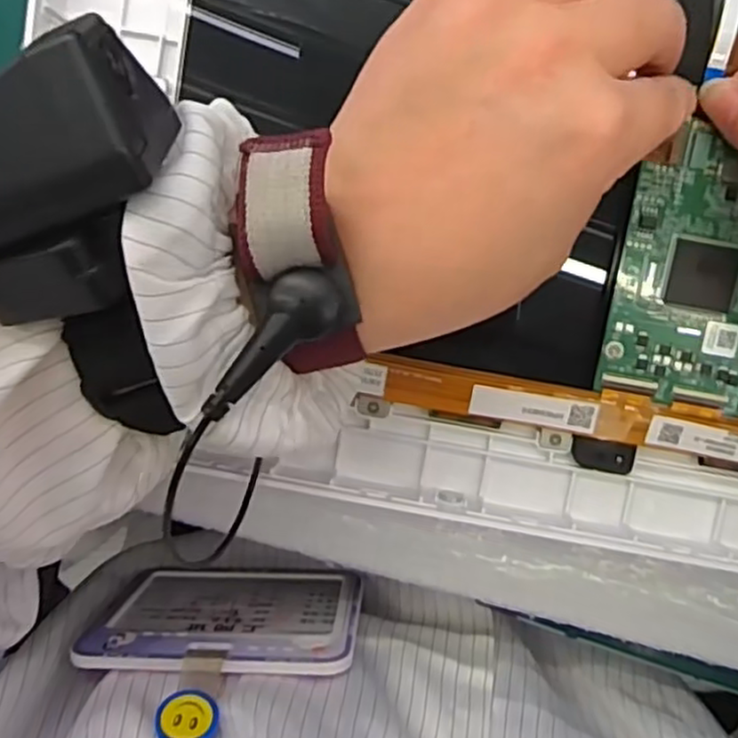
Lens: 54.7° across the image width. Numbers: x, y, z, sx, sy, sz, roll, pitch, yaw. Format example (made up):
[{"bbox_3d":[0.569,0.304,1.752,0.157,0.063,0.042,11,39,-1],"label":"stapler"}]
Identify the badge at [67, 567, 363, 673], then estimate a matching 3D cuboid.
[{"bbox_3d":[-0.052,0.095,0.276,0.094,0.077,0.005,1,97,2],"label":"badge"}]

